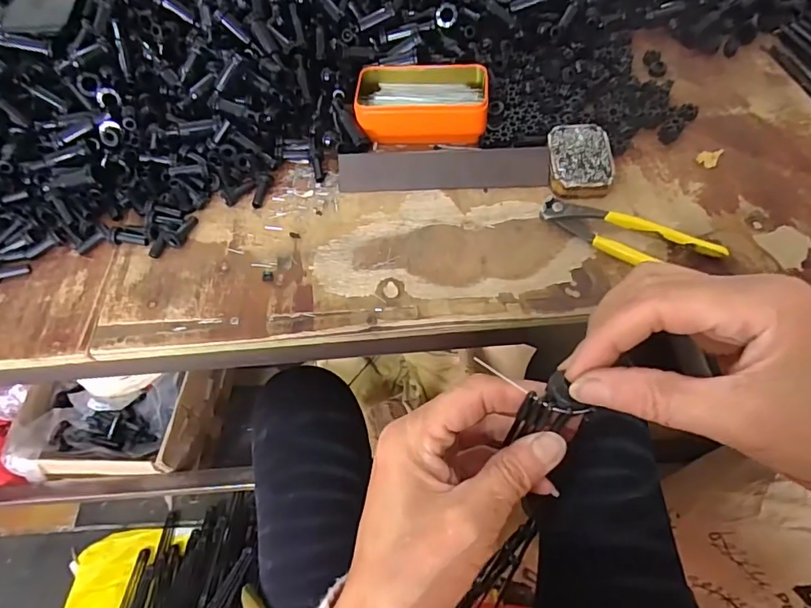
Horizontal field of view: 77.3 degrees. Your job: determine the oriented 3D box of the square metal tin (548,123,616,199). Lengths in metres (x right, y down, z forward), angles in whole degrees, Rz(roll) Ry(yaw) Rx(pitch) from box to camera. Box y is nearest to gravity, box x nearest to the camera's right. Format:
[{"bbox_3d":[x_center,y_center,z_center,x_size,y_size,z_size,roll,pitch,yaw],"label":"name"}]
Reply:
[{"bbox_3d":[0.179,-0.148,0.523,0.061,0.018,0.087,0,59,4],"label":"square metal tin"}]

